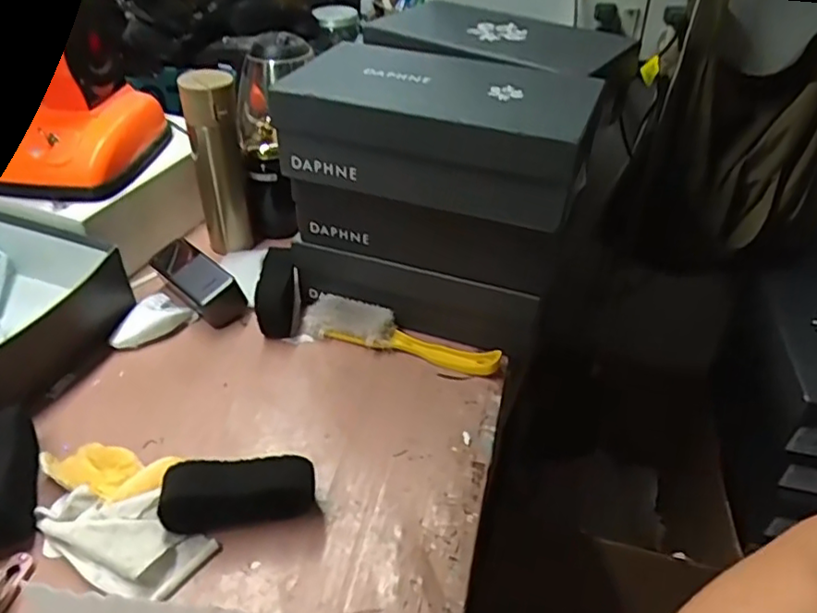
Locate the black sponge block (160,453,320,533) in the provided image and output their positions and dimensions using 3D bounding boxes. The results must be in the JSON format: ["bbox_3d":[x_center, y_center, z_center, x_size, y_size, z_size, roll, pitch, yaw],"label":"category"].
[{"bbox_3d":[-0.149,0.169,0.555,0.128,0.068,0.033,-5,40,-8],"label":"black sponge block"}]

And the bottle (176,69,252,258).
[{"bbox_3d":[-0.250,-0.183,0.827,0.064,0.248,0.057,-16,42,-20],"label":"bottle"}]

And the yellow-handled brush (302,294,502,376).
[{"bbox_3d":[-0.010,0.031,0.739,0.246,0.037,0.053,13,41,13],"label":"yellow-handled brush"}]

